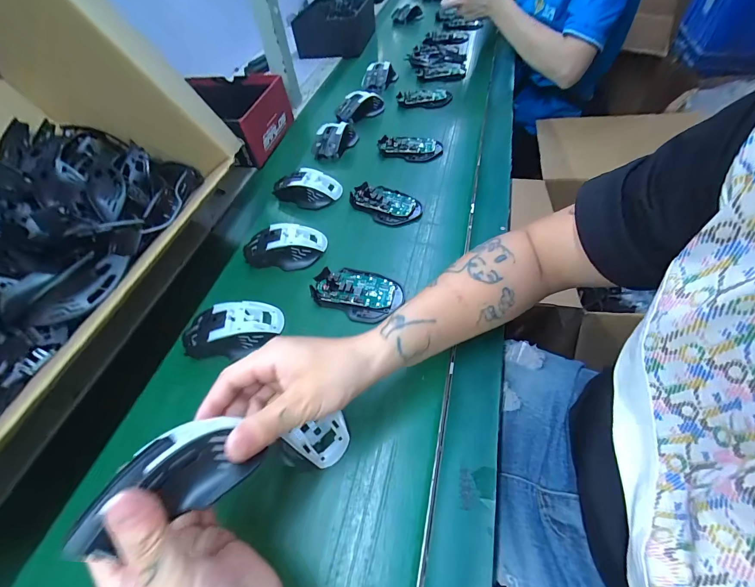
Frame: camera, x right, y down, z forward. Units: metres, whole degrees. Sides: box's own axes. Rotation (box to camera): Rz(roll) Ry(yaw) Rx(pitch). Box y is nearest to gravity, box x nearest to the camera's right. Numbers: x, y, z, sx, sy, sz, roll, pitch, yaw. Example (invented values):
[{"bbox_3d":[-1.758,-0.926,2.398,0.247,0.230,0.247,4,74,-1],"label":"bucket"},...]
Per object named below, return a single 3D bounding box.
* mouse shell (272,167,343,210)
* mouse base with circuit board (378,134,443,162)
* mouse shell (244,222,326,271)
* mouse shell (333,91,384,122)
[{"bbox_3d":[-0.117,-0.172,0.554,0.107,0.039,0.054,3,54,6],"label":"mouse shell"},{"bbox_3d":[0.059,-0.273,0.627,0.116,0.026,0.058,16,56,15],"label":"mouse base with circuit board"},{"bbox_3d":[-0.132,-0.066,0.477,0.113,0.036,0.059,-8,53,-2],"label":"mouse shell"},{"bbox_3d":[-0.037,-0.401,0.721,0.101,0.045,0.053,-21,55,-11],"label":"mouse shell"}]

